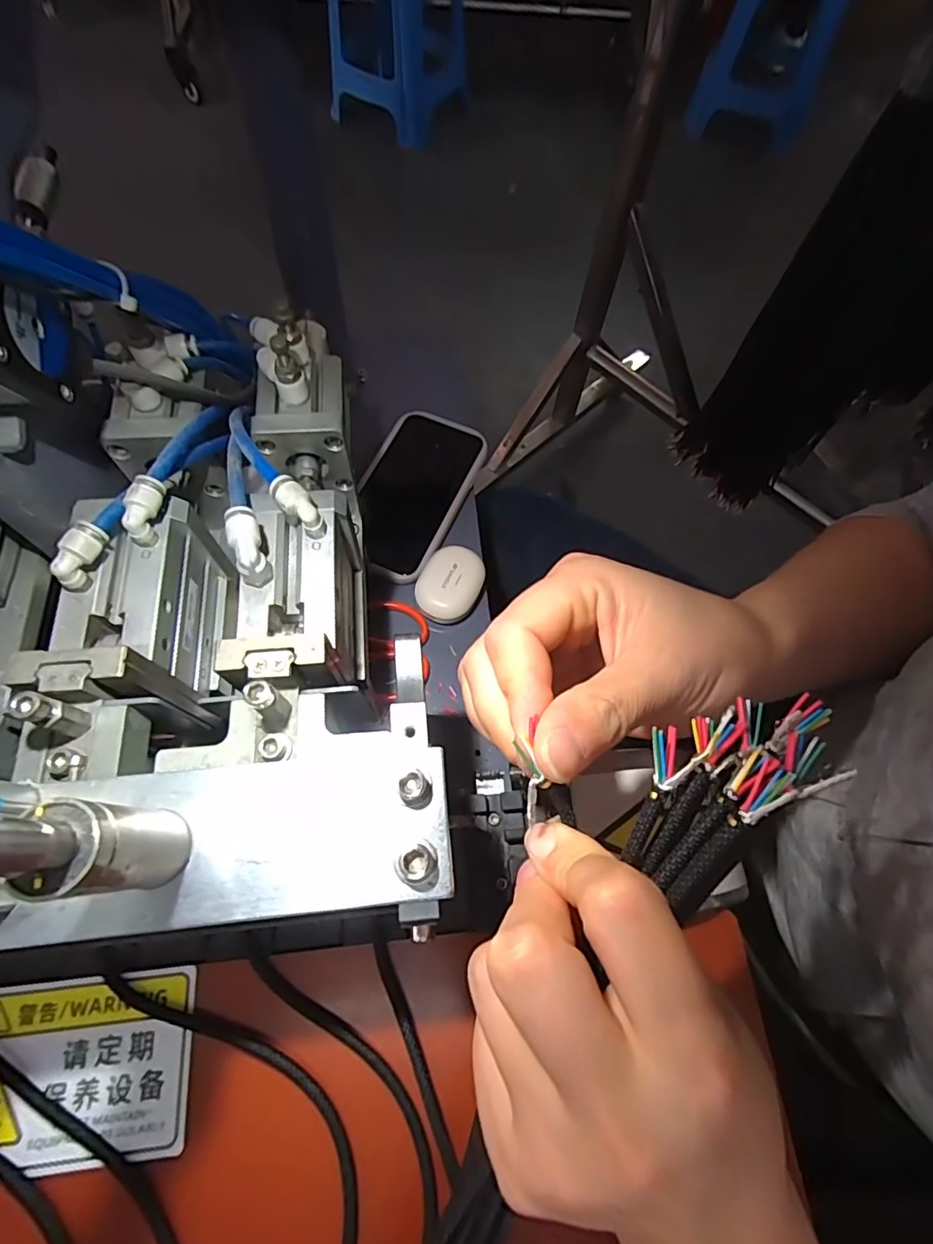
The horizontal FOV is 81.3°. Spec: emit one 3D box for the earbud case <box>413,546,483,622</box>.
[{"bbox_3d":[-0.011,-0.028,0.401,0.044,0.019,0.056,17,67,4],"label":"earbud case"}]

